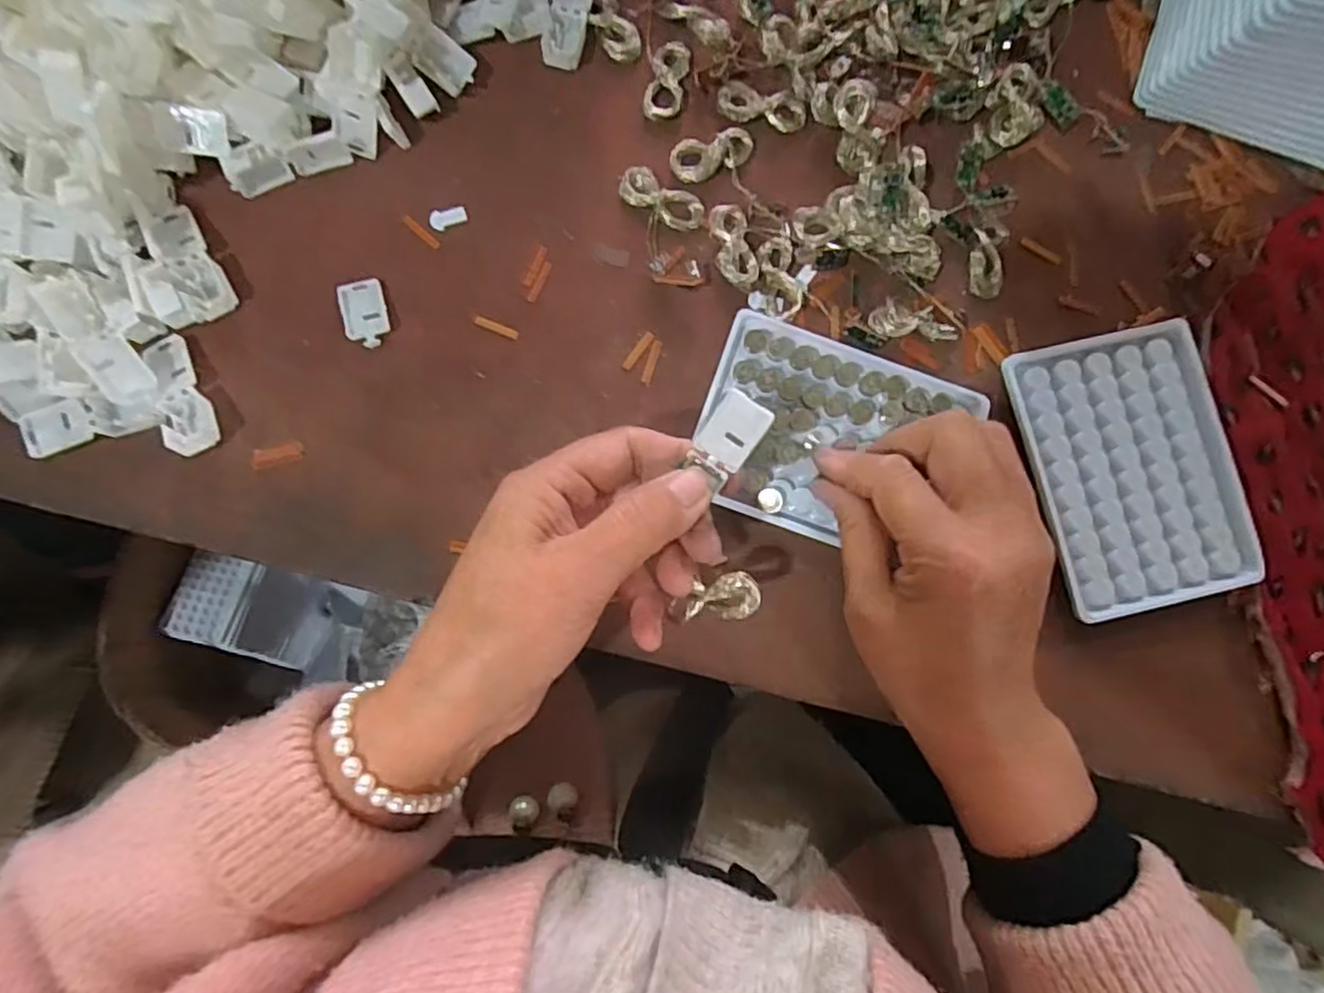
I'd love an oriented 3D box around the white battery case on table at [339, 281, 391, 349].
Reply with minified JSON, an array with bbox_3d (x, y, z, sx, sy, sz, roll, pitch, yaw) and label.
[{"bbox_3d":[-0.142,-0.087,0.320,0.020,0.005,0.034,-12,84,-4],"label":"white battery case on table"}]

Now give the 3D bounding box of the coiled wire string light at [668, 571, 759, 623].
[{"bbox_3d":[0.022,0.043,0.278,0.039,0.007,0.019,-16,83,21],"label":"coiled wire string light"}]

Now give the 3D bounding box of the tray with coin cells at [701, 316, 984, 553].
[{"bbox_3d":[0.081,-0.029,0.319,0.123,0.014,0.100,19,83,0],"label":"tray with coin cells"}]

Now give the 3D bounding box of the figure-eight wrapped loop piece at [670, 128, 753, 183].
[{"bbox_3d":[0.026,-0.172,0.337,0.041,0.005,0.021,-9,84,-3],"label":"figure-eight wrapped loop piece"}]

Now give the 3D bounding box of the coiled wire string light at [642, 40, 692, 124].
[{"bbox_3d":[0.003,-0.212,0.341,0.018,0.007,0.041,11,83,-1],"label":"coiled wire string light"}]

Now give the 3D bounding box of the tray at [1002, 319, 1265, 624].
[{"bbox_3d":[0.226,-0.014,0.323,0.094,0.008,0.132,-13,84,-4],"label":"tray"}]

